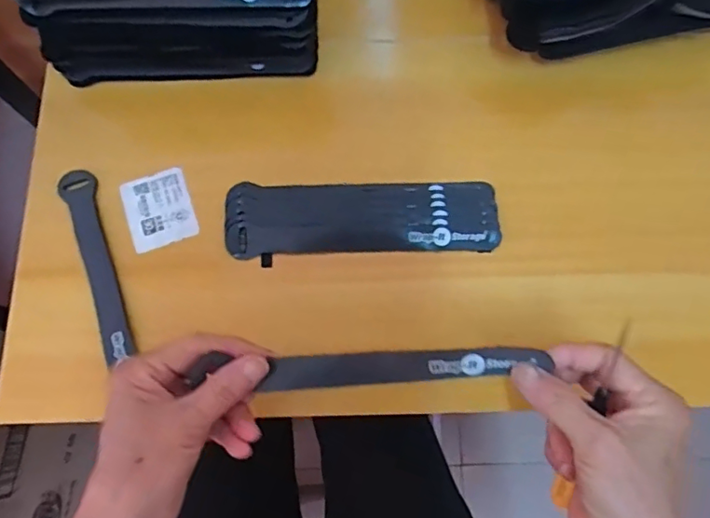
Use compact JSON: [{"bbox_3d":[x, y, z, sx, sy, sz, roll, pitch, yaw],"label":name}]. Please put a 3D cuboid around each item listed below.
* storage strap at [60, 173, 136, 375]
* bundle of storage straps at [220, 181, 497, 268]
[{"bbox_3d":[-0.190,0.003,0.398,0.024,0.005,0.152,-15,71,-17],"label":"storage strap"},{"bbox_3d":[0.005,-0.030,0.413,0.198,0.016,0.058,0,76,0],"label":"bundle of storage straps"}]

